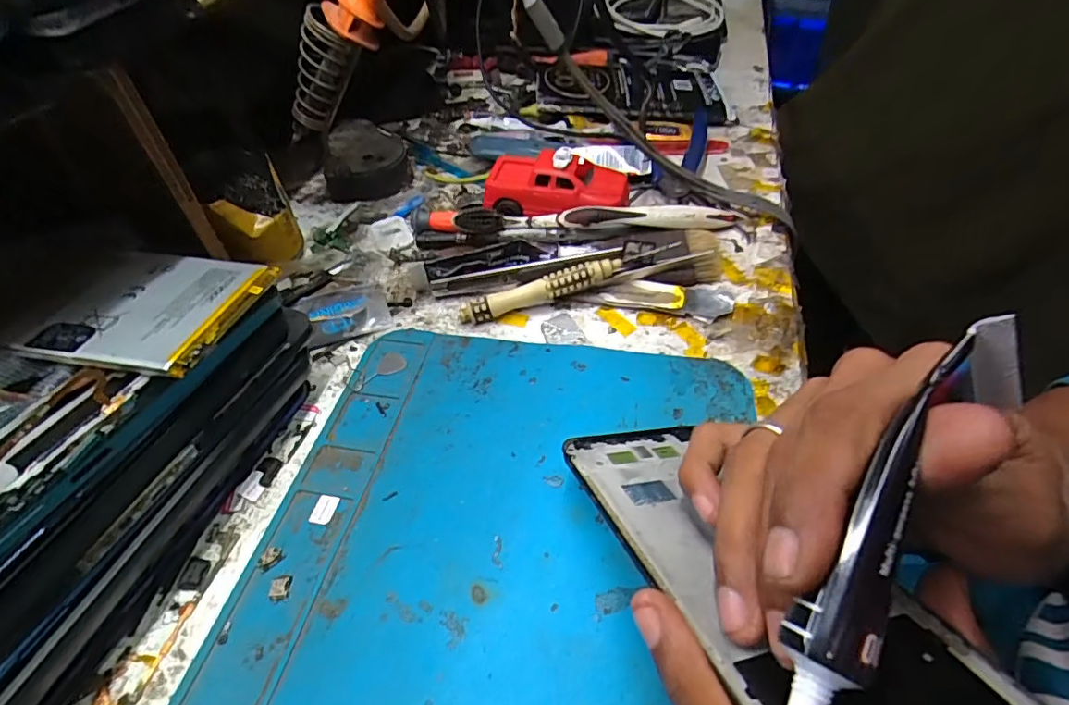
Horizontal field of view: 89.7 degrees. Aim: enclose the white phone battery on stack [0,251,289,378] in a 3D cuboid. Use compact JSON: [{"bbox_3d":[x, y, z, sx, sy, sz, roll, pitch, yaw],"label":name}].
[{"bbox_3d":[-0.147,-0.019,0.204,0.074,0.007,0.063,6,47,9],"label":"white phone battery on stack"}]

